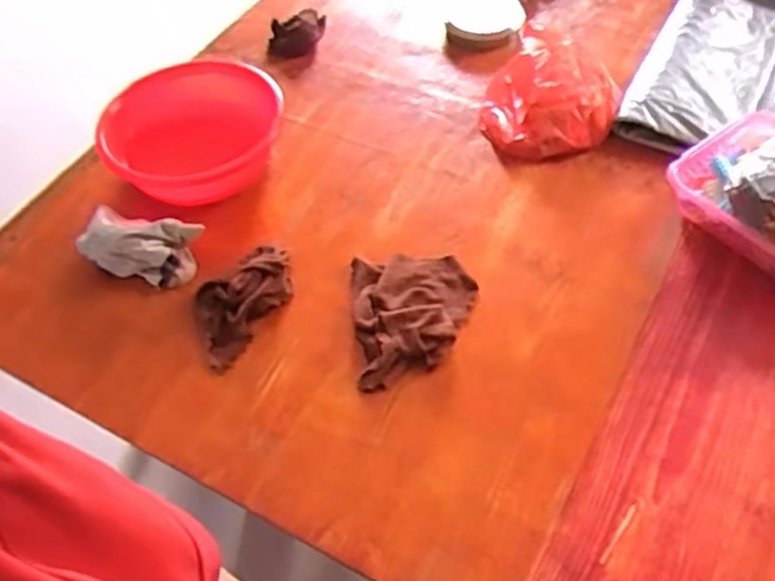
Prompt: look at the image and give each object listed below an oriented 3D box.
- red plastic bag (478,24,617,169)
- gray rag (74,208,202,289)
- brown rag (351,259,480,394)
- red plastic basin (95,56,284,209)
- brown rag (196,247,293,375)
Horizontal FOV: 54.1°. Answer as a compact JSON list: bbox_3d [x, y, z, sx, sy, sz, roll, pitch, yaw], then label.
[{"bbox_3d":[0.253,-0.329,1.231,0.210,0.083,0.242,-15,53,-9],"label":"red plastic bag"},{"bbox_3d":[-0.352,-0.062,1.070,0.161,0.062,0.083,5,52,7],"label":"gray rag"},{"bbox_3d":[0.038,0.031,1.001,0.162,0.034,0.195,-5,52,-1],"label":"brown rag"},{"bbox_3d":[-0.299,-0.245,1.184,0.258,0.114,0.267,-6,52,-2],"label":"red plastic basin"},{"bbox_3d":[-0.203,0.003,1.024,0.110,0.045,0.187,29,58,23],"label":"brown rag"}]

